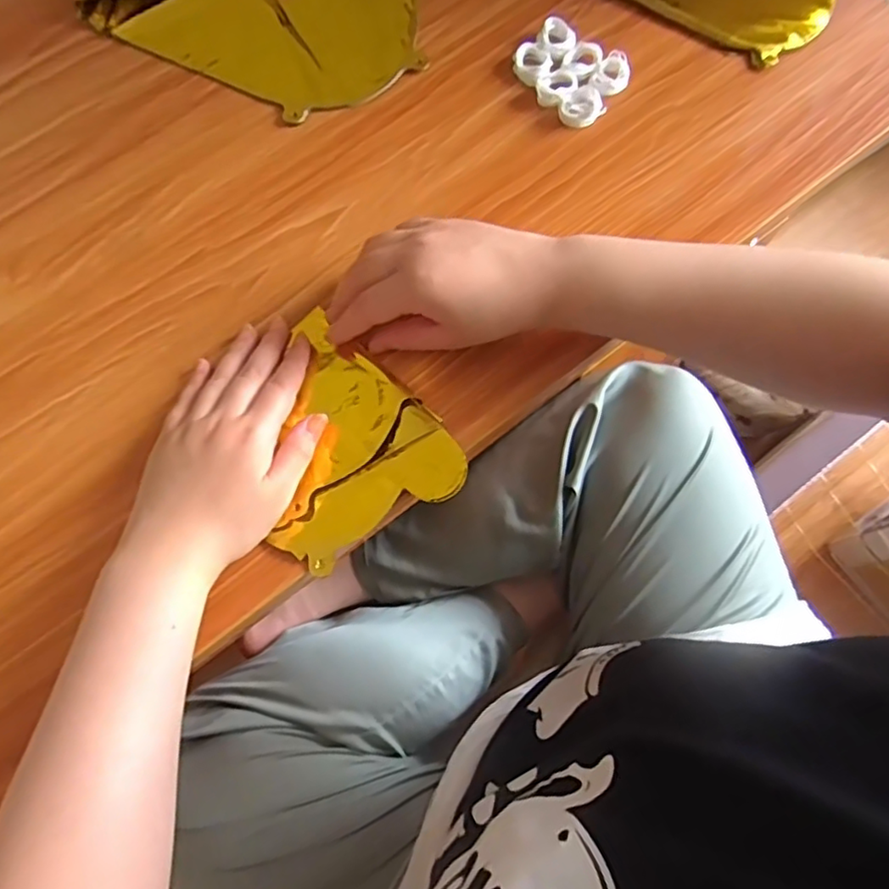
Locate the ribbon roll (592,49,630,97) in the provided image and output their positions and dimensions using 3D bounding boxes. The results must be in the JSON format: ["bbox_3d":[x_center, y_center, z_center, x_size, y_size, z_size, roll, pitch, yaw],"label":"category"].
[{"bbox_3d":[0.128,-0.283,0.481,0.026,0.013,0.034,17,75,6],"label":"ribbon roll"}]

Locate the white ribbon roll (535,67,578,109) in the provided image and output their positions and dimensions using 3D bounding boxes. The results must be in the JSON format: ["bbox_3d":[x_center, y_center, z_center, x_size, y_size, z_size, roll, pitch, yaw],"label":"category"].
[{"bbox_3d":[0.085,-0.271,0.479,0.027,0.010,0.035,44,79,12],"label":"white ribbon roll"}]

